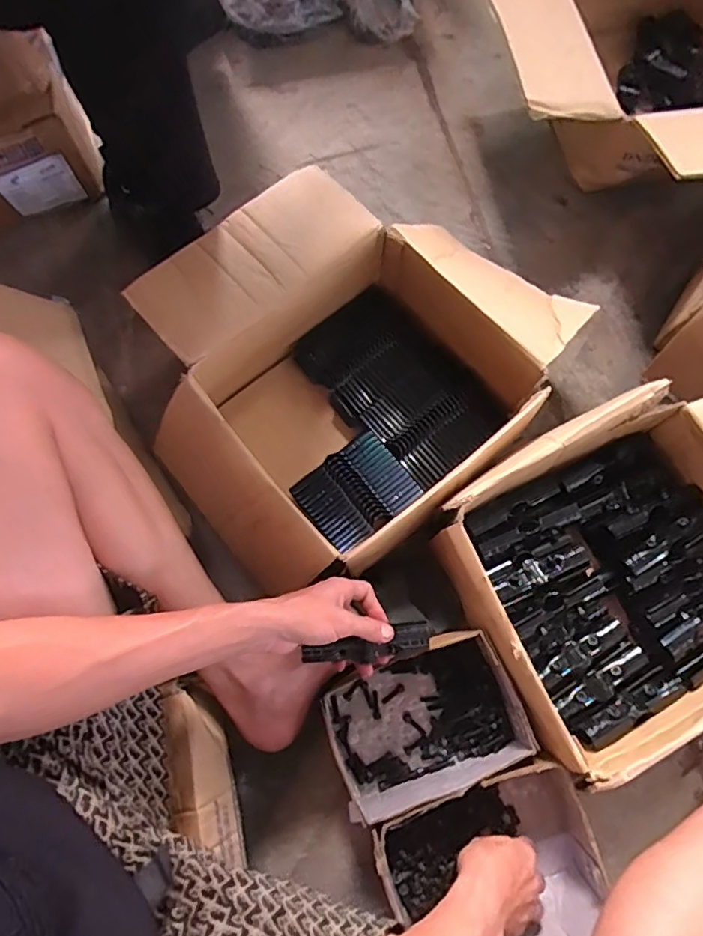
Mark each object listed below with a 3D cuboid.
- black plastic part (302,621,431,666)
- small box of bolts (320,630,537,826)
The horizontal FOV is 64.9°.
[{"bbox_3d":[0.017,0.181,0.557,0.130,0.027,0.031,-6,73,-15],"label":"black plastic part"},{"bbox_3d":[0.076,0.282,0.617,0.205,0.084,0.142,-25,74,-5],"label":"small box of bolts"}]

